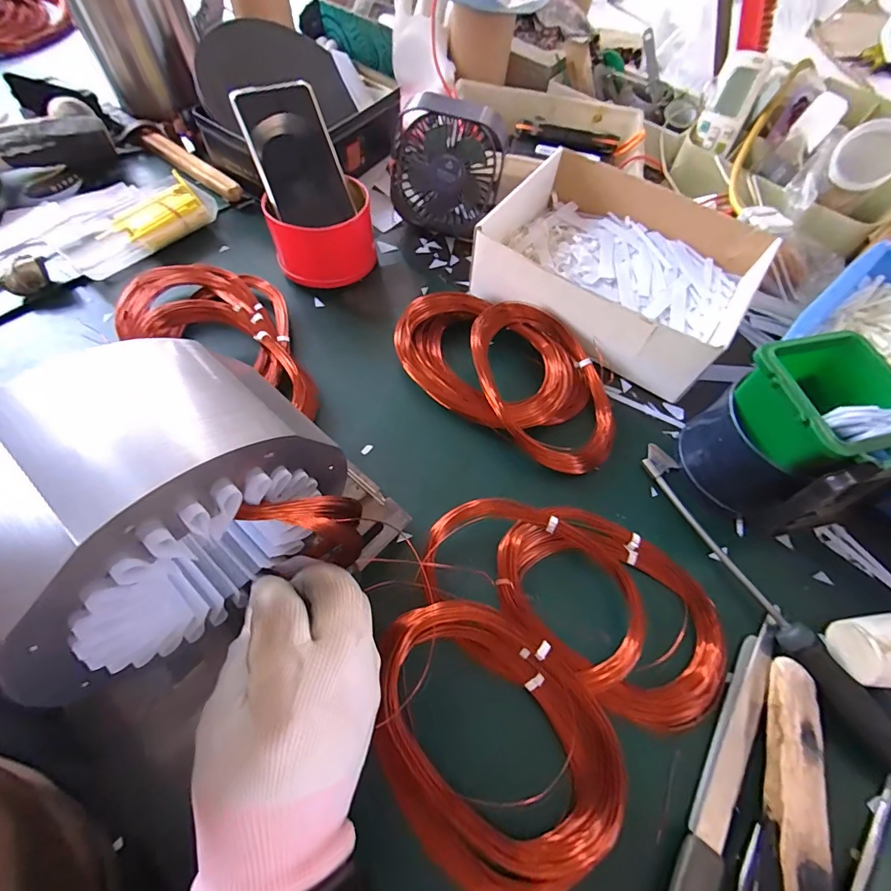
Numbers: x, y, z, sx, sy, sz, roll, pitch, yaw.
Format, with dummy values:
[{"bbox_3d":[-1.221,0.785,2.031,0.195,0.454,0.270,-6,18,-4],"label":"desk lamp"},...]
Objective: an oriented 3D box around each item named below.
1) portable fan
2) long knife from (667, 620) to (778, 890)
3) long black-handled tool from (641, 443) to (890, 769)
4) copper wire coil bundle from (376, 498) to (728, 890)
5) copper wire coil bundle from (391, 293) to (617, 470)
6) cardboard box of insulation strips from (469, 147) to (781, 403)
[{"bbox_3d":[0.002,-0.303,0.473,0.119,0.102,0.067,3,63,-1],"label":"portable fan"},{"bbox_3d":[0.159,0.223,0.254,0.024,0.013,0.258,34,66,14],"label":"long knife"},{"bbox_3d":[0.233,0.105,0.316,0.030,0.019,0.259,-20,65,-13],"label":"long black-handled tool"},{"bbox_3d":[0.058,0.134,0.294,0.238,0.022,0.197,-34,69,-18],"label":"copper wire coil bundle"},{"bbox_3d":[0.059,-0.073,0.401,0.219,0.051,0.132,34,66,14],"label":"copper wire coil bundle"},{"bbox_3d":[0.173,-0.183,0.439,0.239,0.067,0.196,33,66,13],"label":"cardboard box of insulation strips"}]

